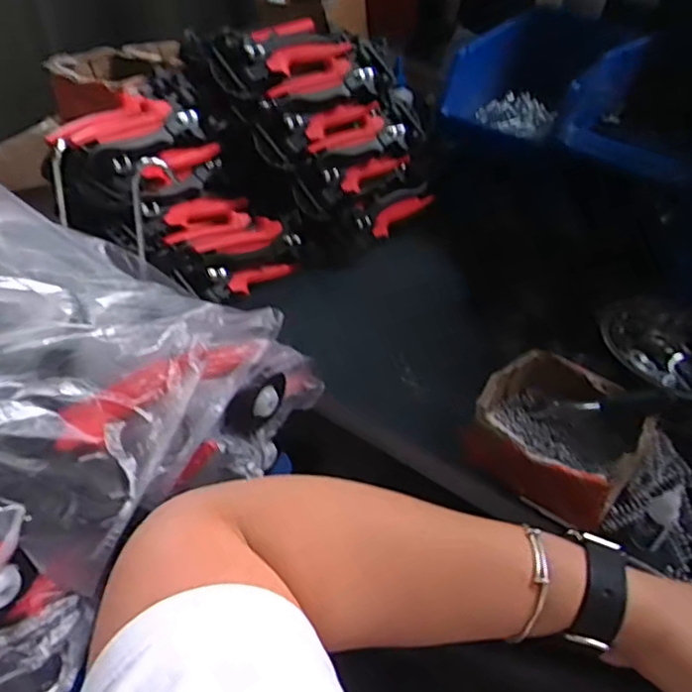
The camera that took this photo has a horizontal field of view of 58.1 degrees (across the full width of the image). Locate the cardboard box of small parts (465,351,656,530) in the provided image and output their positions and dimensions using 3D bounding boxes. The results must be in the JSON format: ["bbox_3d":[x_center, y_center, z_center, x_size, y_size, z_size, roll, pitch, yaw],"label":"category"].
[{"bbox_3d":[0.220,0.087,0.643,0.148,0.069,0.155,29,45,25],"label":"cardboard box of small parts"}]

